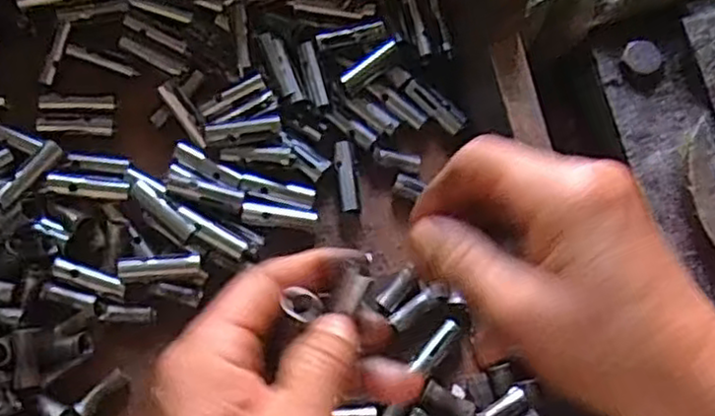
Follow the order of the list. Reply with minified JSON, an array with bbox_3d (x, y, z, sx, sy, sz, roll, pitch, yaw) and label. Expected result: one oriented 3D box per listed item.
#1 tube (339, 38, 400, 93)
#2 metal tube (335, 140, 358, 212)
[{"bbox_3d":[0.007,-0.075,0.366,0.038,0.006,0.010,-42,76,-15],"label":"tube"},{"bbox_3d":[-0.005,-0.016,0.360,0.009,0.004,0.036,-6,70,-4],"label":"metal tube"}]

